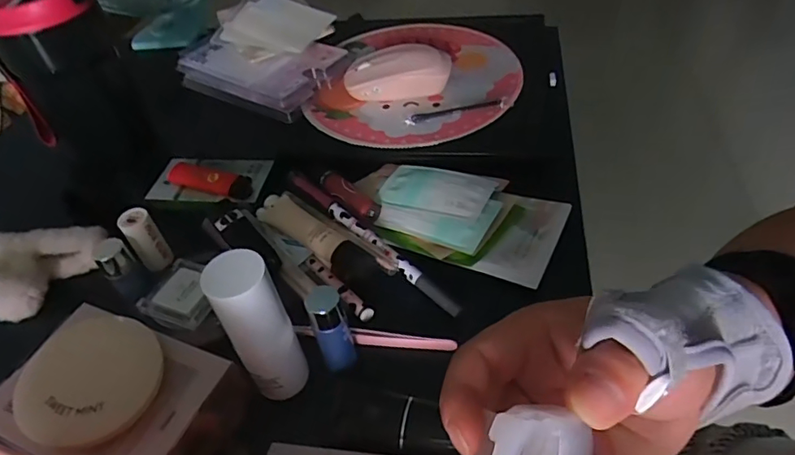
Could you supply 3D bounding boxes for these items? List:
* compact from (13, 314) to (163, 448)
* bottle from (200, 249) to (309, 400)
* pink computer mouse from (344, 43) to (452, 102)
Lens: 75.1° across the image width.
[{"bbox_3d":[-0.163,0.081,0.281,0.073,0.018,0.072,-4,45,4],"label":"compact"},{"bbox_3d":[-0.075,0.056,0.282,0.031,0.095,0.030,-4,45,4],"label":"bottle"},{"bbox_3d":[0.000,-0.142,0.483,0.096,0.035,0.050,-4,45,4],"label":"pink computer mouse"}]

